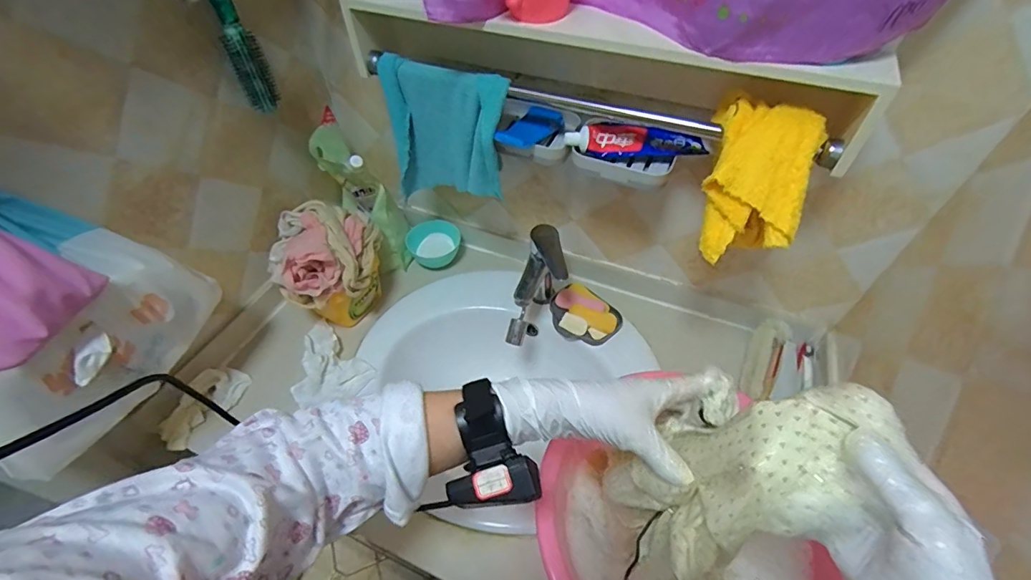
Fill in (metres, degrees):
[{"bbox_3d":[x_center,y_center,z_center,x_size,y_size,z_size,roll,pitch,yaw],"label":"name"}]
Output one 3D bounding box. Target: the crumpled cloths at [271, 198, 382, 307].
[{"bbox_3d":[-0.301,-0.059,0.722,0.140,0.090,0.159,2,51,3],"label":"crumpled cloths"}]

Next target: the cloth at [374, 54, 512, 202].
[{"bbox_3d":[-0.097,-0.210,0.656,0.175,0.190,0.046,22,54,17],"label":"cloth"}]

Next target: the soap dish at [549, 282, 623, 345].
[{"bbox_3d":[0.118,0.042,0.803,0.122,0.033,0.097,35,59,25],"label":"soap dish"}]

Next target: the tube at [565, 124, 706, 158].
[{"bbox_3d":[0.150,-0.187,0.587,0.169,0.028,0.034,4,51,4],"label":"tube"}]

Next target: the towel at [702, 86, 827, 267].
[{"bbox_3d":[0.248,-0.118,0.496,0.105,0.118,0.134,18,53,15],"label":"towel"}]

